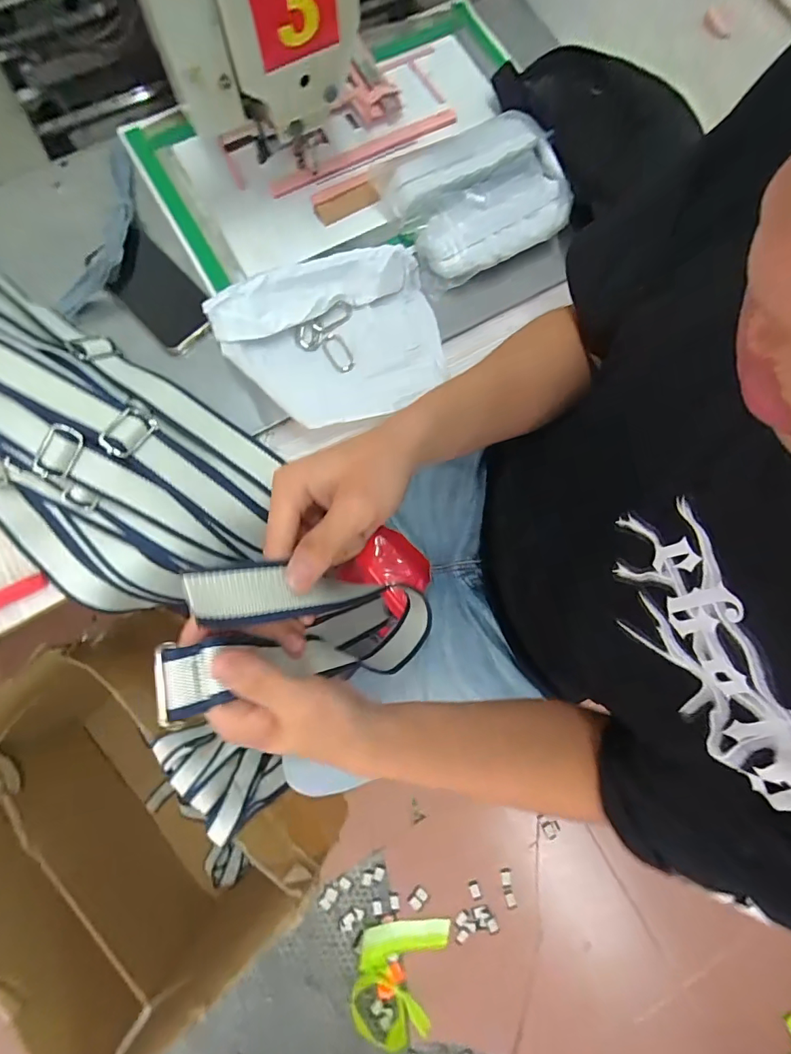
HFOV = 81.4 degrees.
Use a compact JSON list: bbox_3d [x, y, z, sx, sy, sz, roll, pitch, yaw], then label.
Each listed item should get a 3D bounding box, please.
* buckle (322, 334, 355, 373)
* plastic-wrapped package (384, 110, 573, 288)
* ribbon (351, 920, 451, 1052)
[{"bbox_3d":[-0.060,-0.181,0.481,0.024,0.004,0.046,-27,80,-7],"label":"buckle"},{"bbox_3d":[0.094,-0.352,0.495,0.176,0.049,0.133,-30,80,-8],"label":"plastic-wrapped package"},{"bbox_3d":[0.007,0.997,1.015,0.186,0.023,0.235,12,77,1],"label":"ribbon"}]

